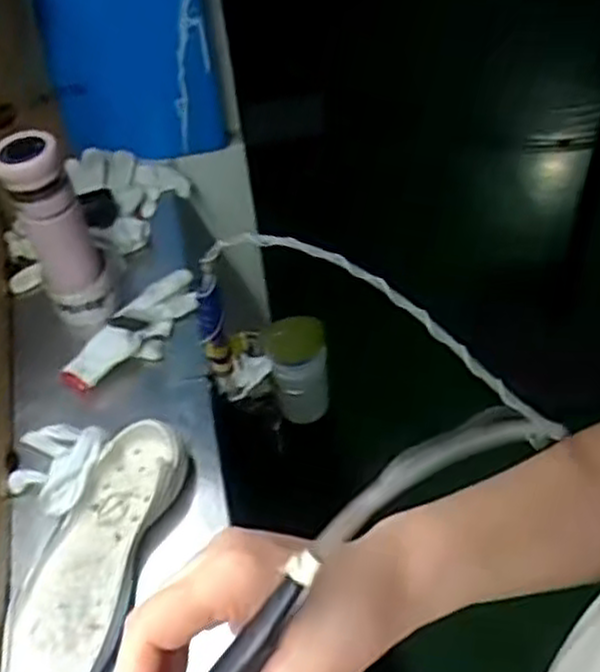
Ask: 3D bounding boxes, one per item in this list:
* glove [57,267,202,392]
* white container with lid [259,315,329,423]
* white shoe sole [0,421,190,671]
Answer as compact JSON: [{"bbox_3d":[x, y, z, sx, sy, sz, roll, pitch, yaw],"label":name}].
[{"bbox_3d":[-0.187,-0.008,0.886,0.077,0.031,0.187,28,57,30],"label":"glove"},{"bbox_3d":[-0.005,0.043,0.958,0.078,0.135,0.063,-8,47,1],"label":"white container with lid"},{"bbox_3d":[-0.193,0.200,0.702,0.100,0.052,0.277,8,49,15],"label":"white shoe sole"}]

